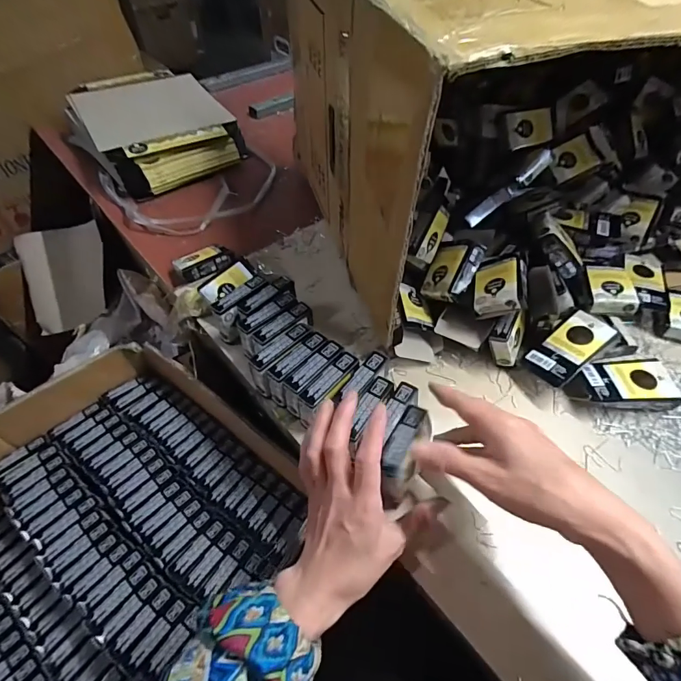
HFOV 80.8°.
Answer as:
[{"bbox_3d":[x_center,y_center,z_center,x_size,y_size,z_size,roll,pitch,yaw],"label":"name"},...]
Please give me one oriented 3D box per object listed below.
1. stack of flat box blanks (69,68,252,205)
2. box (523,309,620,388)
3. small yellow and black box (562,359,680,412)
[{"bbox_3d":[-0.356,-0.416,0.767,0.252,0.082,0.334,-34,57,-24],"label":"stack of flat box blanks"},{"bbox_3d":[0.254,0.009,0.441,0.095,0.018,0.051,-37,46,-5],"label":"box"},{"bbox_3d":[0.303,0.047,0.434,0.102,0.025,0.054,2,50,2],"label":"small yellow and black box"}]

